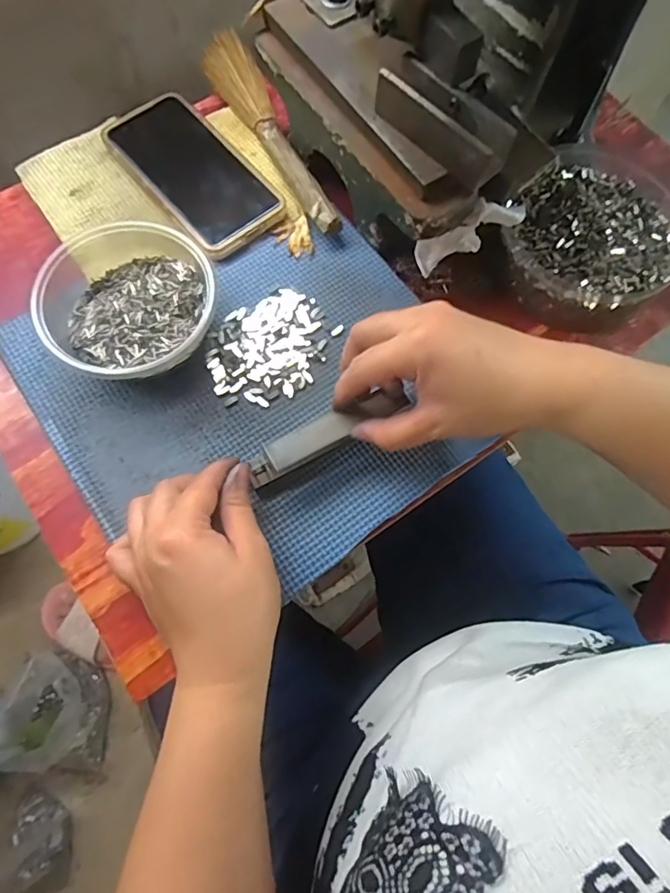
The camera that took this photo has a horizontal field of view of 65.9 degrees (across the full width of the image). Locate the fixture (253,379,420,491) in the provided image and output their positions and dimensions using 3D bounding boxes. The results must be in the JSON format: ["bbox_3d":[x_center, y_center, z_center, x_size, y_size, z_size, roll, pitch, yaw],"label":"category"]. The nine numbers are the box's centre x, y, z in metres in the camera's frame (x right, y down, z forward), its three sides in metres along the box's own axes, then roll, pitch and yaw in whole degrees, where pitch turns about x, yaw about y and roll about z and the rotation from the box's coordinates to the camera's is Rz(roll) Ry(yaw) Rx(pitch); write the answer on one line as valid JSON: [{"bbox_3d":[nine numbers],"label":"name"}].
[{"bbox_3d":[-0.005,-0.008,0.330,0.106,0.025,0.023,-29,75,-7],"label":"fixture"}]

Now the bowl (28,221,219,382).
[{"bbox_3d":[-0.140,-0.093,0.351,0.102,0.046,0.107,1,71,-2],"label":"bowl"}]

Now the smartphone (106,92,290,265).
[{"bbox_3d":[-0.114,-0.221,0.410,0.075,0.009,0.160,-38,77,-14],"label":"smartphone"}]

